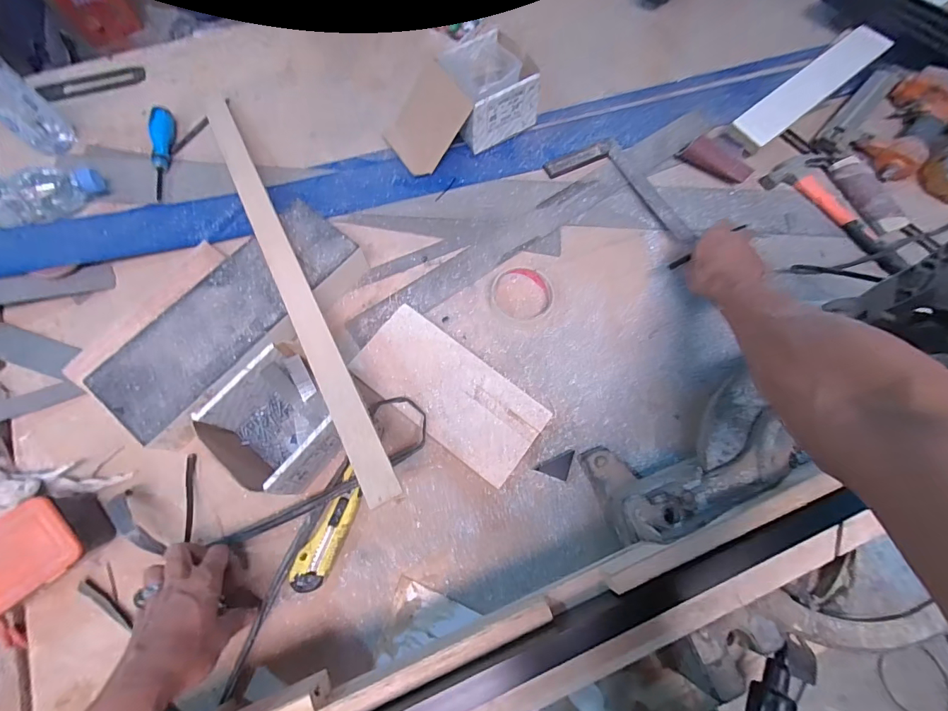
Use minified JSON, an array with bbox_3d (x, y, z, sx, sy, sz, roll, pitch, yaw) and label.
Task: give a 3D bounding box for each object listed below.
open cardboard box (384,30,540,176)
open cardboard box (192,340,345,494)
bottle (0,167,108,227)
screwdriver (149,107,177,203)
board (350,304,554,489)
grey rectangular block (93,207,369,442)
[{"bbox_3d":[-0.026,-0.395,0.659,0.230,0.088,0.136,-26,75,-8],"label":"open cardboard box"},{"bbox_3d":[-0.228,0.077,0.506,0.130,0.085,0.144,-42,78,-12],"label":"open cardboard box"},{"bbox_3d":[-0.669,-0.223,0.610,0.238,0.061,0.069,-22,75,-7],"label":"bottle"},{"bbox_3d":[-0.484,-0.315,0.657,0.029,0.023,0.164,-10,73,-4],"label":"screwdriver"},{"bbox_3d":[-0.032,0.048,0.555,0.245,0.023,0.118,37,76,10],"label":"board"},{"bbox_3d":[-0.304,-0.046,0.556,0.136,0.061,0.344,41,77,11],"label":"grey rectangular block"}]

